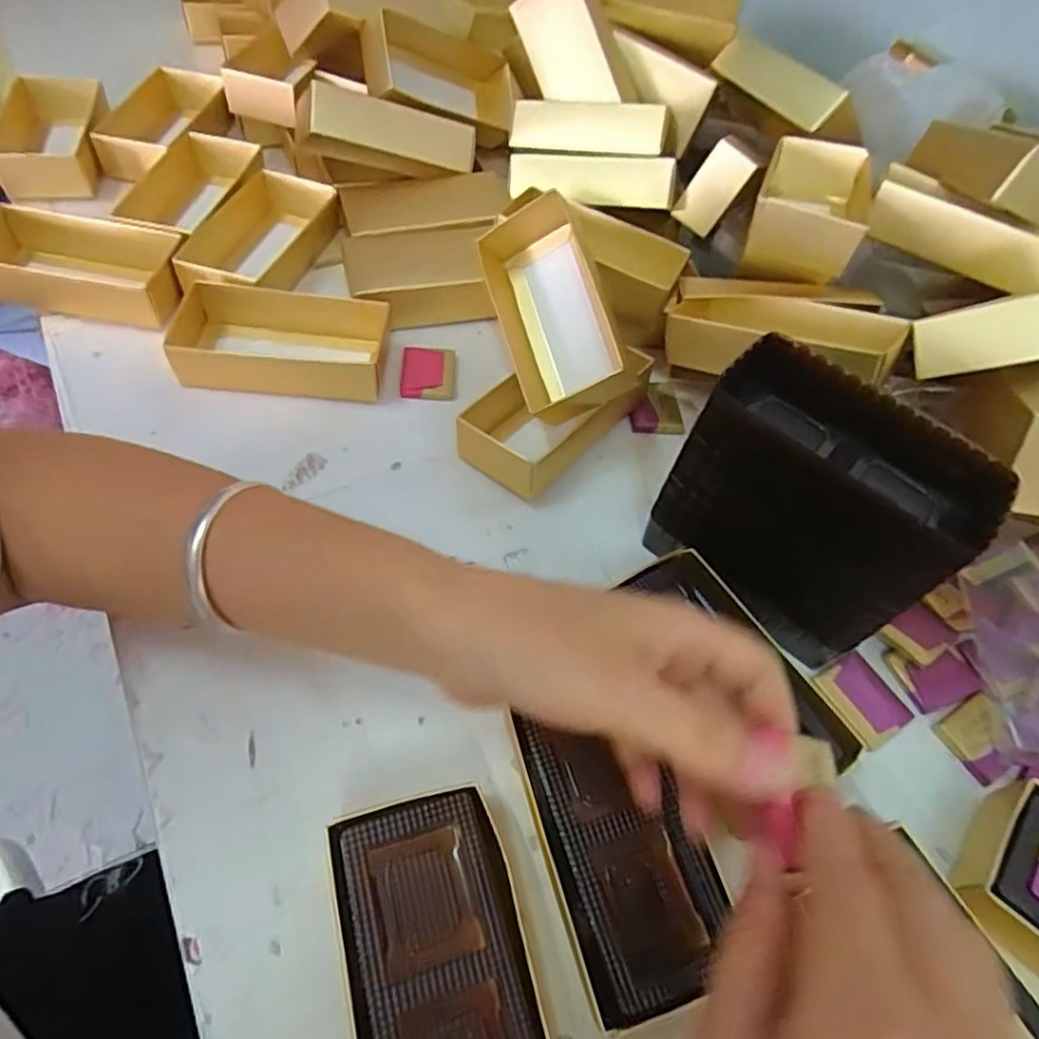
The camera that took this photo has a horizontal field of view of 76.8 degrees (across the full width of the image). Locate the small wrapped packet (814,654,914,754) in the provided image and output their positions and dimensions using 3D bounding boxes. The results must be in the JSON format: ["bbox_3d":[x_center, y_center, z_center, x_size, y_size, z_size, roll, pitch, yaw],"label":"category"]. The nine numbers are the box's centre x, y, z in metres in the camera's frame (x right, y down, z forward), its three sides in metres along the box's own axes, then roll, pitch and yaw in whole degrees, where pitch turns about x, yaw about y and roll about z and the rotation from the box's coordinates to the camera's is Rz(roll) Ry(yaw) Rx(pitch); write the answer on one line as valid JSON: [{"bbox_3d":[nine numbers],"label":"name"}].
[{"bbox_3d":[0.166,0.087,0.317,0.033,0.004,0.039,-22,62,-21],"label":"small wrapped packet"}]

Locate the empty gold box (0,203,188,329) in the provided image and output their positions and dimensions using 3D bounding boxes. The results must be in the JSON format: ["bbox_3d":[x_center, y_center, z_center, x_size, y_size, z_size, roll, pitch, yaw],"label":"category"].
[{"bbox_3d":[-0.275,-0.158,0.404,0.135,0.033,0.068,7,55,-3],"label":"empty gold box"}]

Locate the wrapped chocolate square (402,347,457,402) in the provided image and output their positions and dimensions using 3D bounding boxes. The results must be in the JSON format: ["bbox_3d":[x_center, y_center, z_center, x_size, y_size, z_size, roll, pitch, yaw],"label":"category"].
[{"bbox_3d":[-0.056,-0.091,0.405,0.033,0.009,0.036,2,55,-7],"label":"wrapped chocolate square"}]

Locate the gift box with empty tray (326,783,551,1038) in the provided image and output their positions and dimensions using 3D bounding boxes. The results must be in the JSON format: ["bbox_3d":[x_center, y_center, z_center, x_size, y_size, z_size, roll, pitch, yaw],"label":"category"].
[{"bbox_3d":[-0.026,0.158,0.225,0.059,0.033,0.113,-11,58,-15],"label":"gift box with empty tray"}]

